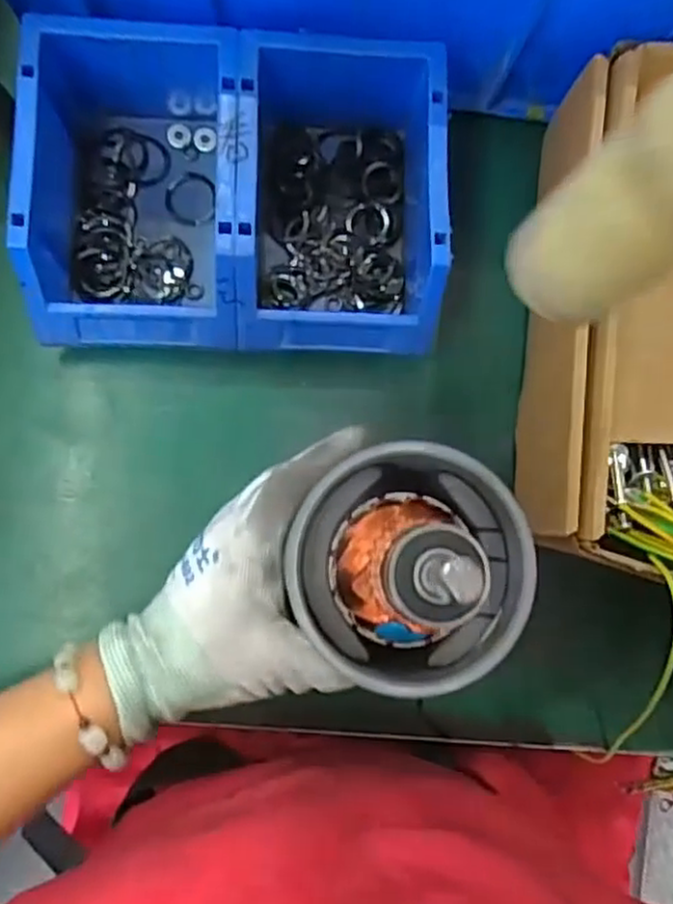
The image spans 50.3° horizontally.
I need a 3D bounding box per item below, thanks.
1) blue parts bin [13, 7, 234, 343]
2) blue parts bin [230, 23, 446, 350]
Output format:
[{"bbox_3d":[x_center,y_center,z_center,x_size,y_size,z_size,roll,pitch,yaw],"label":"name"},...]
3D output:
[{"bbox_3d":[-0.105,-0.146,0.396,0.105,0.097,0.178,0,85,-5],"label":"blue parts bin"},{"bbox_3d":[0.001,-0.145,0.399,0.105,0.079,0.175,1,85,-5],"label":"blue parts bin"}]

